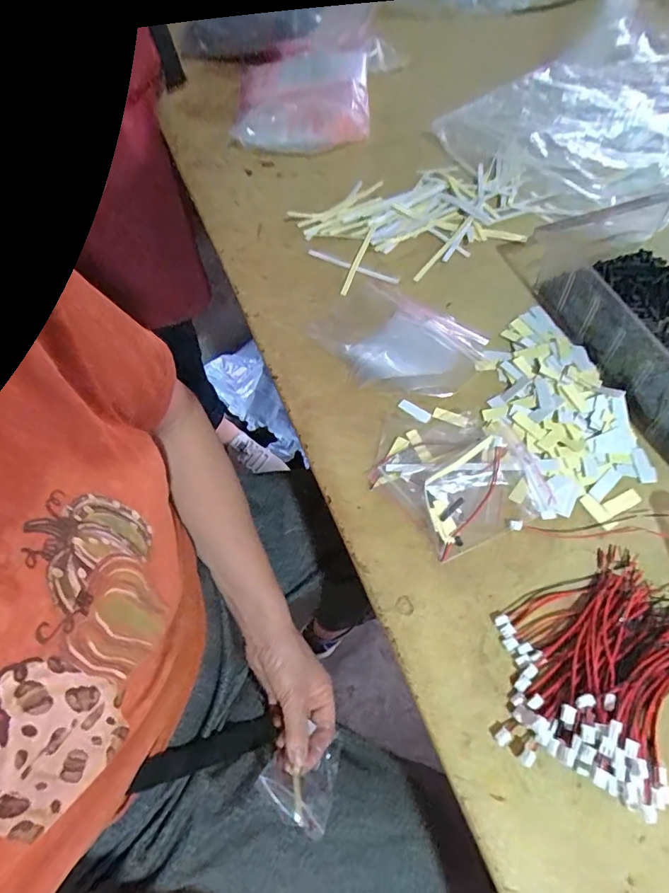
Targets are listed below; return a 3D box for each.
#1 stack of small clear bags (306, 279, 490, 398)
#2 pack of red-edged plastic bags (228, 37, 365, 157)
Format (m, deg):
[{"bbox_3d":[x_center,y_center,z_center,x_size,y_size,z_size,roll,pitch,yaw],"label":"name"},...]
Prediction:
[{"bbox_3d":[0.054,-0.094,0.445,0.141,0.006,0.102,35,67,21],"label":"stack of small clear bags"},{"bbox_3d":[-0.034,-0.459,0.640,0.174,0.040,0.242,-1,60,3],"label":"pack of red-edged plastic bags"}]

